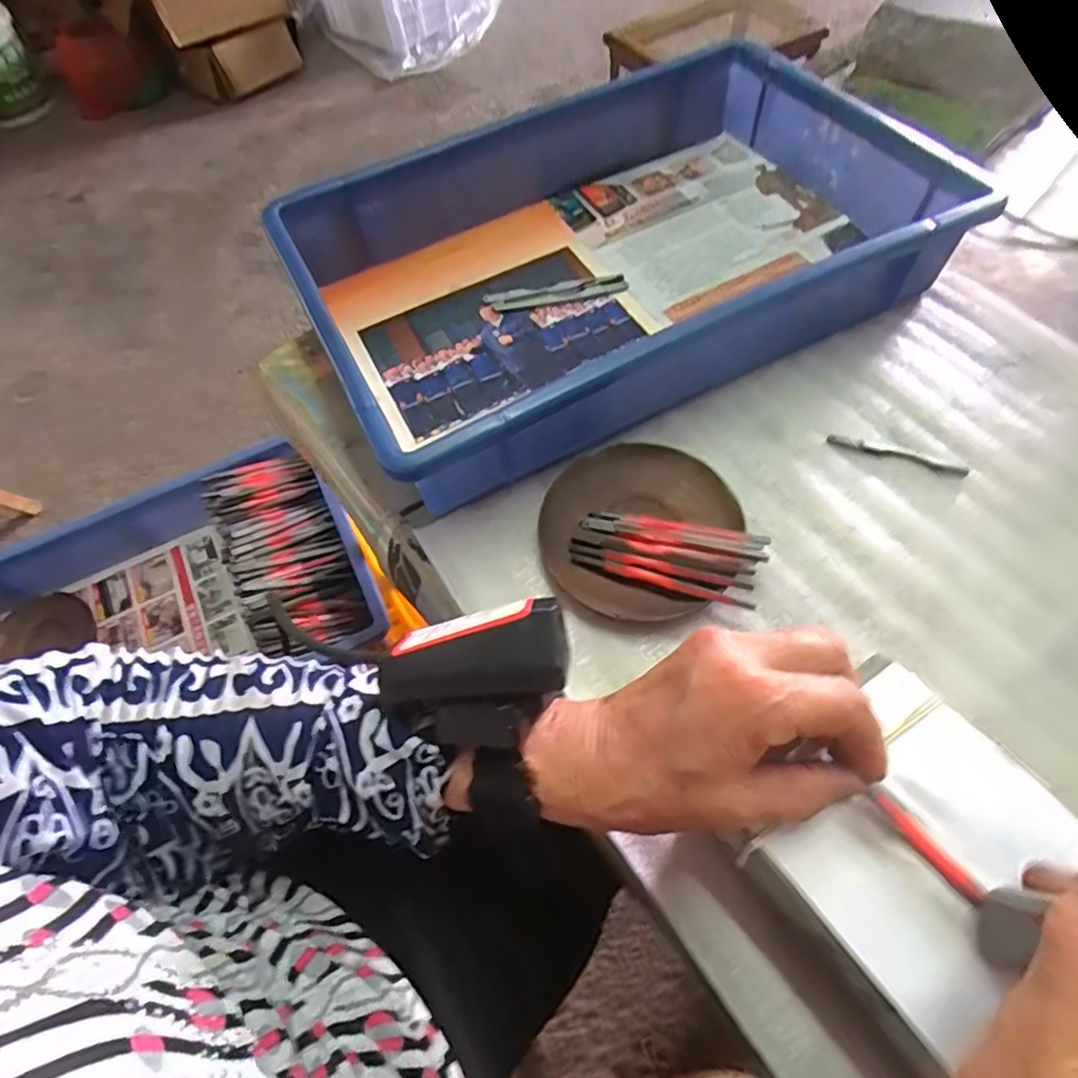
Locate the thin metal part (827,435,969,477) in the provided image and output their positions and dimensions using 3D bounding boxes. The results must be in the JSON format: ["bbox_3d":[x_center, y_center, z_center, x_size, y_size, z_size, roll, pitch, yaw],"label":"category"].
[{"bbox_3d":[0.221,-0.053,0.394,0.080,0.004,0.010,19,63,14],"label":"thin metal part"}]

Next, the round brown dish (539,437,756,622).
[{"bbox_3d":[0.056,-0.007,0.368,0.105,0.021,0.103,-2,60,3],"label":"round brown dish"}]

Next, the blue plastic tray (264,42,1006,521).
[{"bbox_3d":[0.049,-0.212,0.456,0.422,0.072,0.279,-26,61,-11],"label":"blue plastic tray"}]

